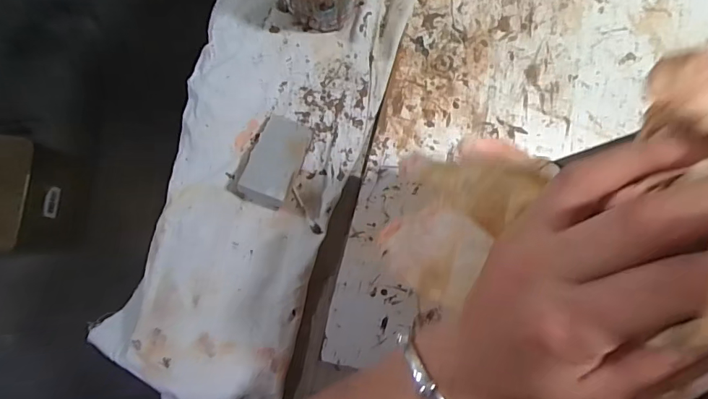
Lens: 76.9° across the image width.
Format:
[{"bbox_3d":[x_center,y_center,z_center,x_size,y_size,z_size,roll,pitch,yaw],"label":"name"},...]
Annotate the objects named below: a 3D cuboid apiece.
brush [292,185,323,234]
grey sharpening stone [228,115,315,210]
[{"bbox_3d":[-0.040,0.009,0.375,0.007,0.005,0.046,-30,89,-9],"label":"brush"},{"bbox_3d":[-0.066,-0.032,0.368,0.044,0.026,0.075,27,82,-4],"label":"grey sharpening stone"}]

